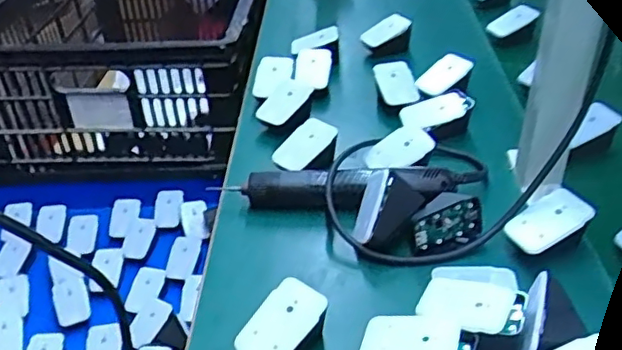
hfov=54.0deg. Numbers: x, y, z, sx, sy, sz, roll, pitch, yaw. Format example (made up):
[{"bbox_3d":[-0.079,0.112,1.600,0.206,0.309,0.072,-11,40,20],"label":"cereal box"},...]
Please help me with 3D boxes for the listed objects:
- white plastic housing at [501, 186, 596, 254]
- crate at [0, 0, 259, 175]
[{"bbox_3d":[0.205,0.038,0.529,0.067,0.012,0.046,-38,41,-8],"label":"white plastic housing"},{"bbox_3d":[-0.330,-0.289,1.257,0.487,0.245,0.717,-2,36,2],"label":"crate"}]

